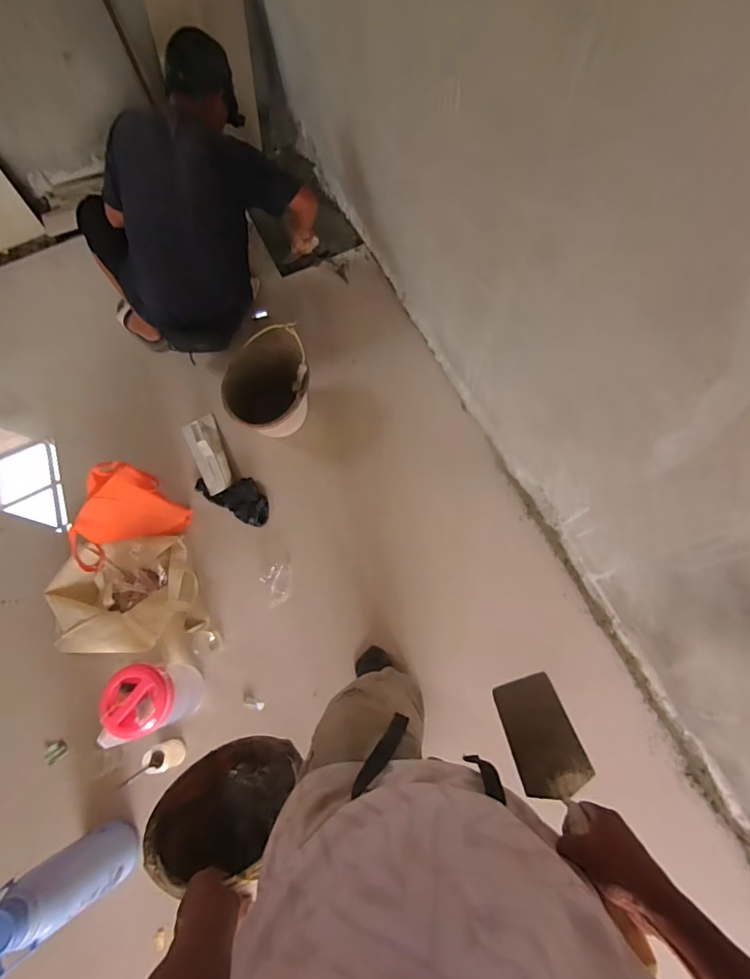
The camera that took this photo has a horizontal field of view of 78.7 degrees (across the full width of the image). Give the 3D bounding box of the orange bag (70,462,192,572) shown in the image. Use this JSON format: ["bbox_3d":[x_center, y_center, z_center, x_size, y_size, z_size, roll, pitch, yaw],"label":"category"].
[{"bbox_3d":[-0.758,0.077,1.342,0.339,0.280,0.157,-24,72,-8],"label":"orange bag"}]

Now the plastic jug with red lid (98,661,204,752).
[{"bbox_3d":[-0.567,0.542,1.183,0.157,0.251,0.170,0,70,1],"label":"plastic jug with red lid"}]

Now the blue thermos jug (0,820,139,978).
[{"bbox_3d":[-0.702,0.883,1.008,0.192,0.358,0.143,-32,73,-10],"label":"blue thermos jug"}]

